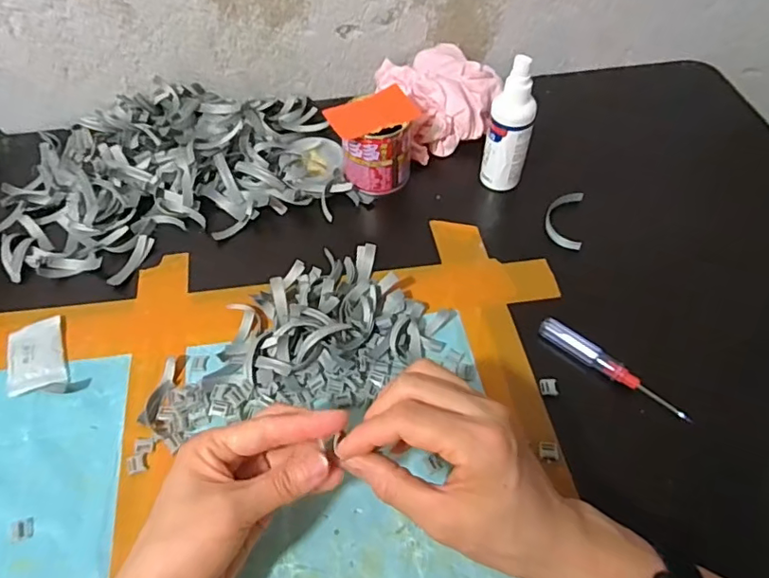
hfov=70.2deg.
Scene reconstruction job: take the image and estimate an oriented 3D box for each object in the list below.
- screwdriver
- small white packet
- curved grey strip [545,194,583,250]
[{"bbox_3d":[0.173,0.060,0.419,0.119,0.015,0.013,36,61,24],"label":"screwdriver"},{"bbox_3d":[-0.272,0.053,0.429,0.039,0.010,0.073,-19,55,-13],"label":"small white packet"},{"bbox_3d":[0.168,-0.066,0.514,0.032,0.014,0.066,9,54,8],"label":"curved grey strip"}]

